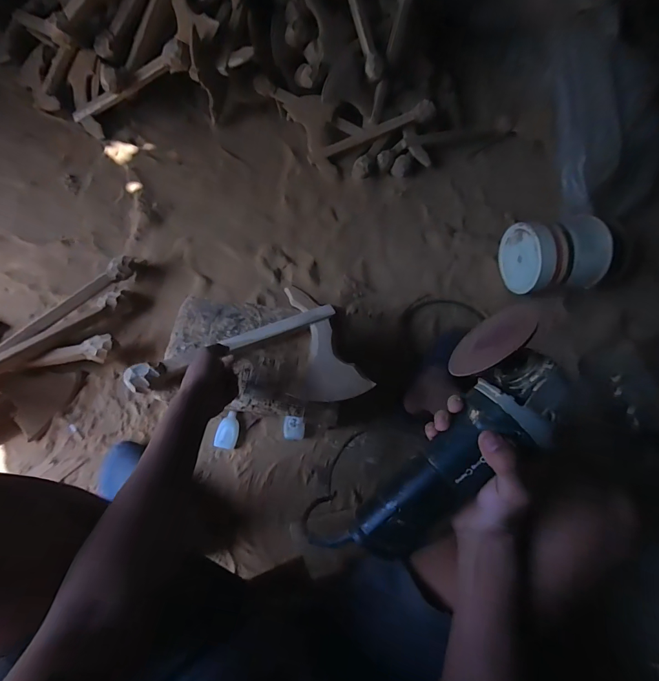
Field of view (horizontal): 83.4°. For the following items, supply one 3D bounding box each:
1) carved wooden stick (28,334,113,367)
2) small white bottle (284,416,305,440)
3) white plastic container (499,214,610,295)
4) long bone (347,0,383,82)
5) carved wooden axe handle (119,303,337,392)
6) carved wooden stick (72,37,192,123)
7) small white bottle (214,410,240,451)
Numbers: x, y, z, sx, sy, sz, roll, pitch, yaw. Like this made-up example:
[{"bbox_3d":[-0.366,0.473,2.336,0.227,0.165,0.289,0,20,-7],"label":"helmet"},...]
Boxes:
[{"bbox_3d":[-0.528,0.026,0.768,0.153,0.031,0.052,-10,71,-6],"label":"carved wooden stick"},{"bbox_3d":[-0.076,0.189,0.797,0.044,0.026,0.047,1,70,-2],"label":"small white bottle"},{"bbox_3d":[0.582,-0.217,0.956,0.193,0.169,0.179,-1,70,-2],"label":"white plastic container"},{"bbox_3d":[0.076,-0.882,0.994,0.039,0.047,0.330,-22,100,-9],"label":"long bone"},{"bbox_3d":[-0.164,0.005,0.656,0.368,0.035,0.039,-20,72,-16],"label":"carved wooden axe handle"},{"bbox_3d":[-0.527,-0.679,0.976,0.397,0.056,0.061,-13,69,21],"label":"carved wooden stick"},{"bbox_3d":[-0.216,0.191,0.790,0.044,0.021,0.078,12,70,2],"label":"small white bottle"}]

